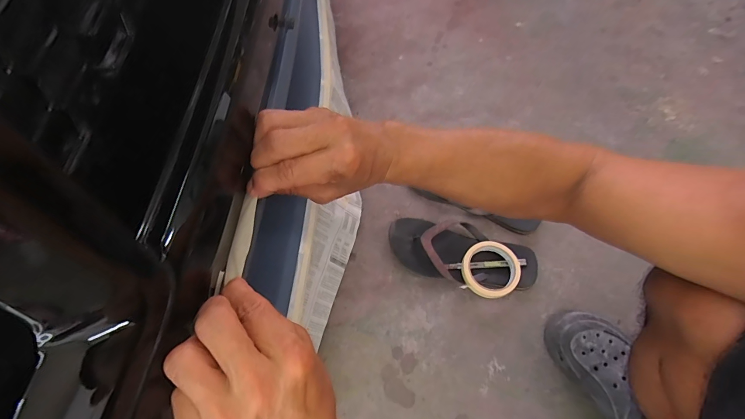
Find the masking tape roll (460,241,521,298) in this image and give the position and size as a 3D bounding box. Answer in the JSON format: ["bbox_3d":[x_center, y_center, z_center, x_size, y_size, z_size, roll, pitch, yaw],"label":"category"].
[{"bbox_3d":[0.211,0.108,0.625,0.098,0.028,0.098,-1,69,2],"label":"masking tape roll"}]

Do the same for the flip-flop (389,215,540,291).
[{"bbox_3d":[0.166,0.080,0.646,0.274,0.045,0.108,12,69,7],"label":"flip-flop"}]

